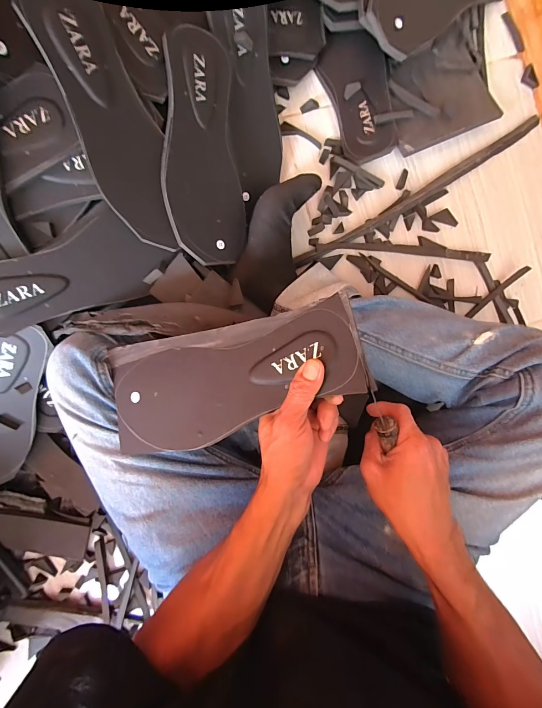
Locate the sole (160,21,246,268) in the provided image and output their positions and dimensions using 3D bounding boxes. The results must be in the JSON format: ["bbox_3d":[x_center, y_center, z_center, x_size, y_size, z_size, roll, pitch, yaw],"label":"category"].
[{"bbox_3d":[-0.083,-0.237,0.385,0.098,0.012,0.245,-15,106,-33],"label":"sole"}]

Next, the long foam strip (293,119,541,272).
[{"bbox_3d":[0.220,-0.239,0.480,0.425,0.015,0.023,-31,93,-2],"label":"long foam strip"}]

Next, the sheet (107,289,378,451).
[{"bbox_3d":[-0.042,0.026,0.303,0.252,0.006,0.107,-12,80,17],"label":"sheet"}]

